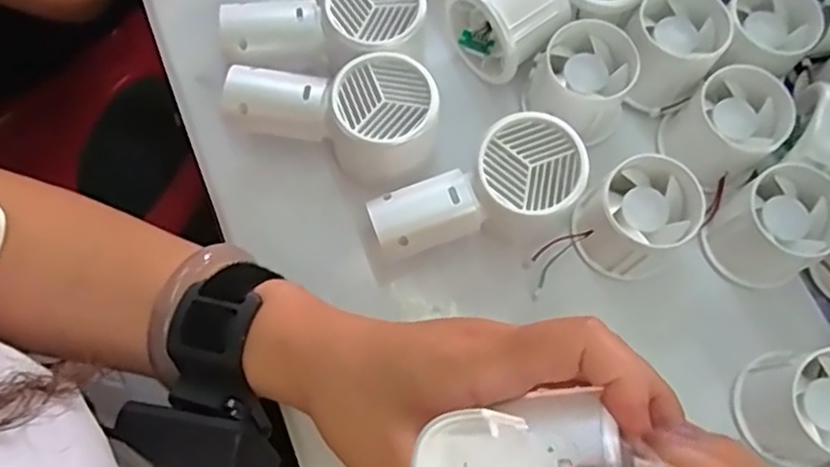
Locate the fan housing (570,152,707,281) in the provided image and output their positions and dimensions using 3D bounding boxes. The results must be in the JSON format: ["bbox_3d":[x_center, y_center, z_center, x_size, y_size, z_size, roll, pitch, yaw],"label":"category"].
[{"bbox_3d":[0.119,-0.008,0.360,0.053,0.047,0.056,1,72,-2],"label":"fan housing"}]

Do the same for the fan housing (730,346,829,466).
[{"bbox_3d":[0.197,0.086,0.330,0.057,0.048,0.054,-4,72,-3],"label":"fan housing"}]

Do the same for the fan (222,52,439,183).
[{"bbox_3d":[-0.044,-0.068,0.364,0.113,0.041,0.061,15,72,3],"label":"fan"}]

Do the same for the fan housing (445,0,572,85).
[{"bbox_3d":[0.056,-0.122,0.388,0.055,0.042,0.052,-30,75,-11],"label":"fan housing"}]

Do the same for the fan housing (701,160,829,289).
[{"bbox_3d":[0.194,-0.002,0.360,0.053,0.048,0.051,-32,76,-12],"label":"fan housing"}]

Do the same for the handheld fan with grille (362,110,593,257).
[{"bbox_3d":[0.035,-0.019,0.356,0.113,0.047,0.054,-24,74,6],"label":"handheld fan with grille"}]

